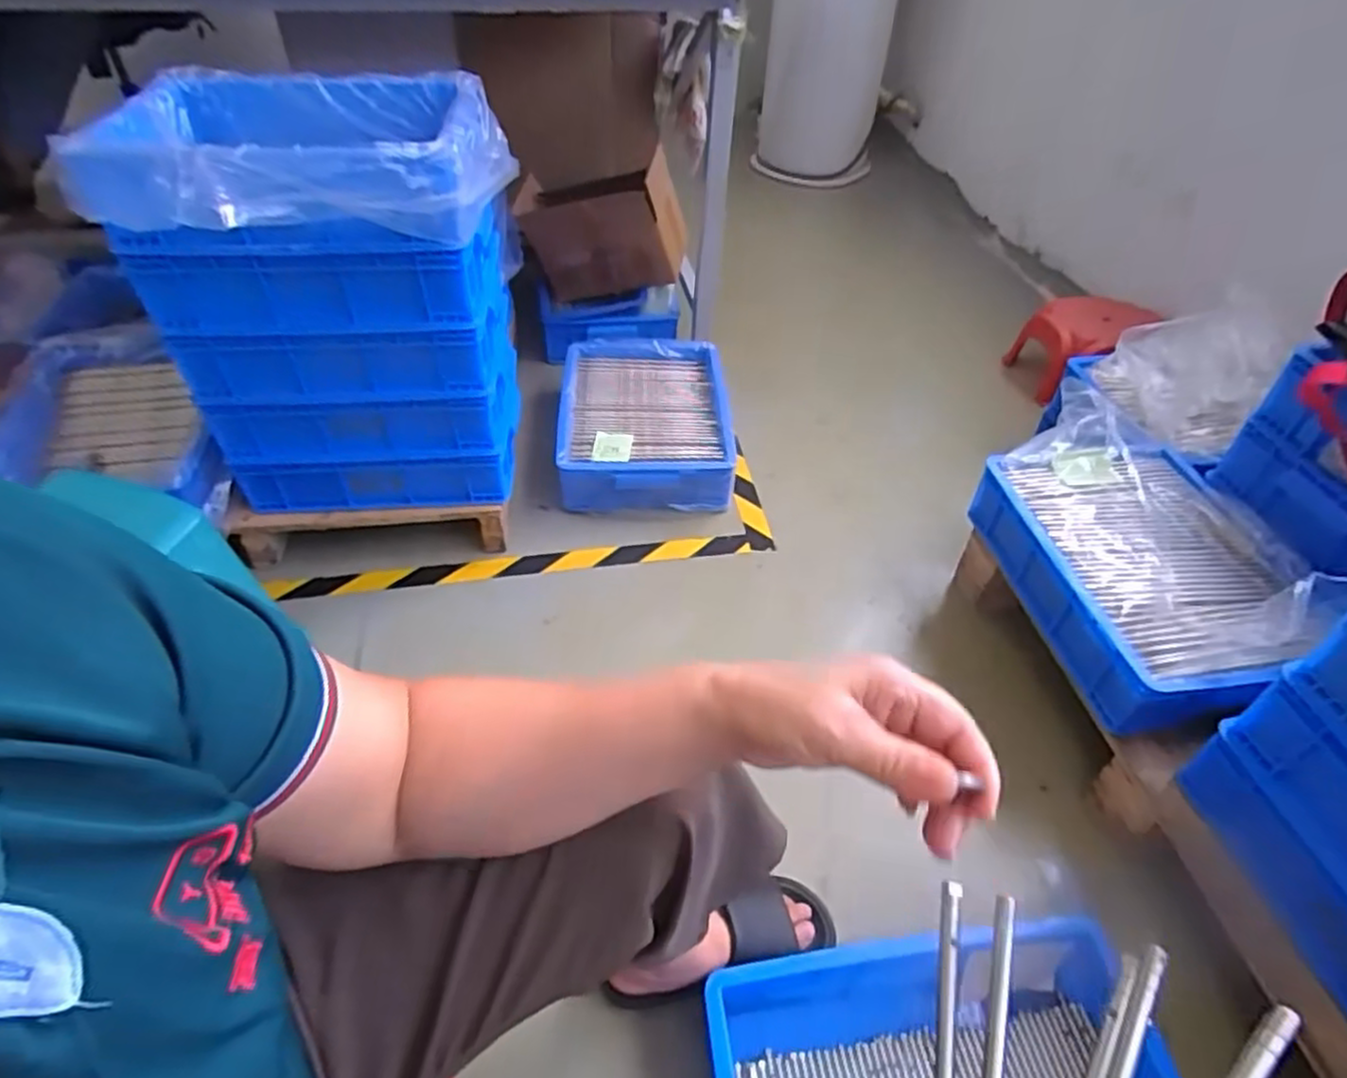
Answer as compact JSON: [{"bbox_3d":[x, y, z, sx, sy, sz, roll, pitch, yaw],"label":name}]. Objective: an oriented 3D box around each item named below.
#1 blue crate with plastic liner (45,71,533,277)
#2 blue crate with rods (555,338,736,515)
[{"bbox_3d":[-0.445,-0.471,0.900,0.453,0.110,0.386,-4,45,-7],"label":"blue crate with plastic liner"},{"bbox_3d":[-0.056,-0.229,1.417,0.318,0.120,0.440,0,45,-3],"label":"blue crate with rods"}]

